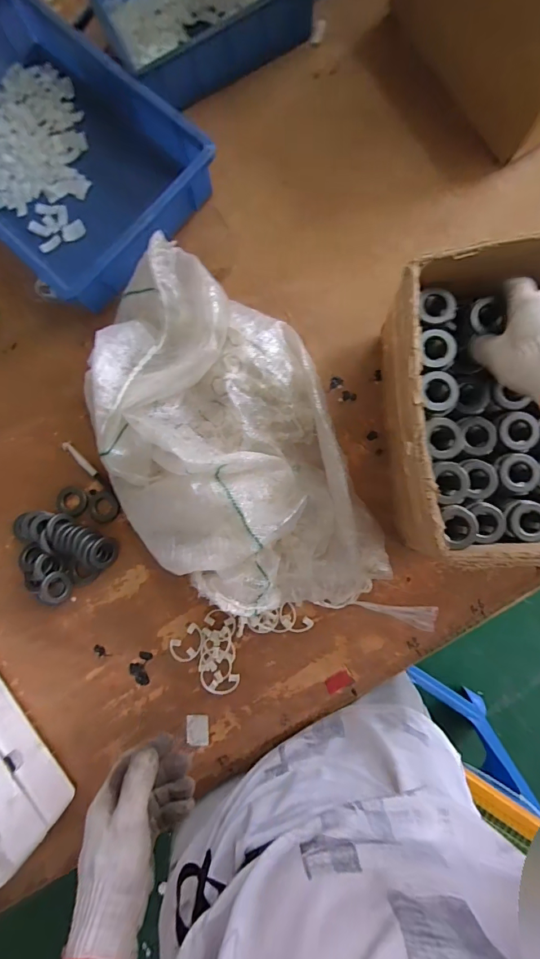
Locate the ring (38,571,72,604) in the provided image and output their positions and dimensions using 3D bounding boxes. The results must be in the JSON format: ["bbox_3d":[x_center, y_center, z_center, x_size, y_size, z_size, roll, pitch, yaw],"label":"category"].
[{"bbox_3d":[-0.304,0.155,0.588,0.009,0.044,0.044,11,61,39],"label":"ring"}]

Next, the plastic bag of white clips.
[{"bbox_3d":[-0.046,-0.030,0.531,0.329,0.118,0.573,-19,85,3],"label":"plastic bag of white clips"}]

